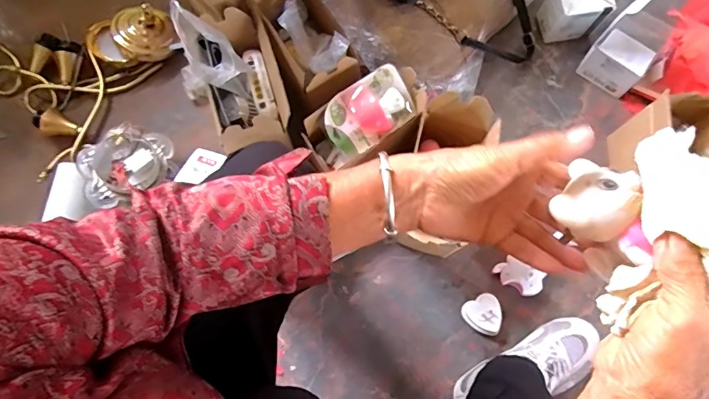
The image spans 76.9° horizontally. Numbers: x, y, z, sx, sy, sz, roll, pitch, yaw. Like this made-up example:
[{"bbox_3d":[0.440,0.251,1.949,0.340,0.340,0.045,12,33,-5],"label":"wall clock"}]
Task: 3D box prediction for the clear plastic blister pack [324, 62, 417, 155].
[{"bbox_3d":[0.027,-0.139,0.702,0.146,0.055,0.105,-35,77,-8],"label":"clear plastic blister pack"}]

